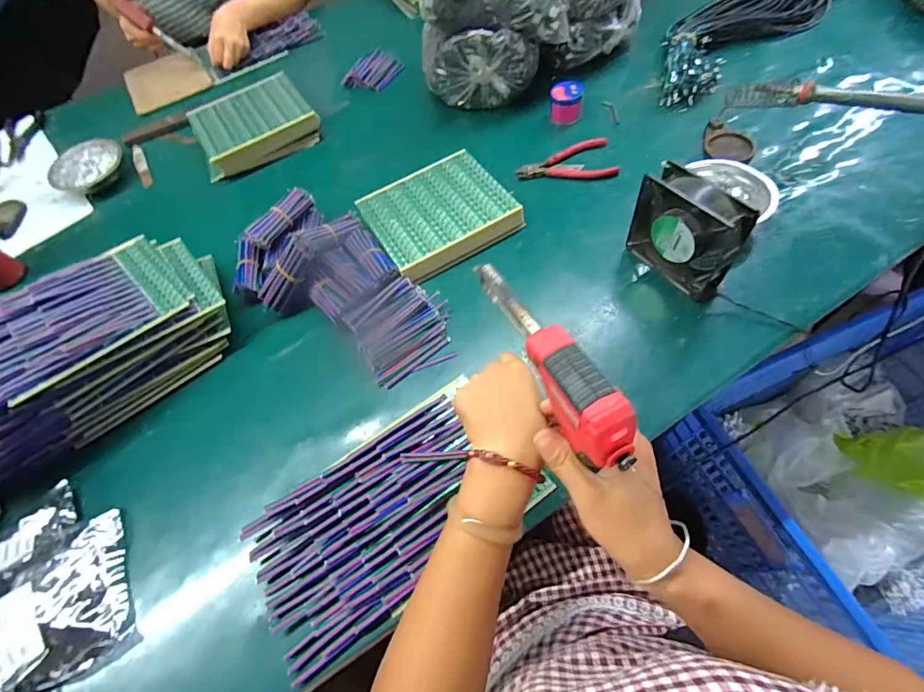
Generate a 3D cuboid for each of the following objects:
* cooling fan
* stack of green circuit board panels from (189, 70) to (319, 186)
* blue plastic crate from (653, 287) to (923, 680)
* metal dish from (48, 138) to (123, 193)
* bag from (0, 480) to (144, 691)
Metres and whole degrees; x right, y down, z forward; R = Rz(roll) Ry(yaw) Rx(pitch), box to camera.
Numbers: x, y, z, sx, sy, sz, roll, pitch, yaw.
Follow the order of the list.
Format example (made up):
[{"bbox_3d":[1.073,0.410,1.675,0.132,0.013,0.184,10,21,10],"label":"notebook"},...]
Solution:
[{"bbox_3d":[0.264,-0.133,0.500,0.042,0.119,0.131,-33,68,-16],"label":"cooling fan"},{"bbox_3d":[-0.384,-0.399,0.779,0.208,0.062,0.165,-34,68,-16],"label":"stack of green circuit board panels"},{"bbox_3d":[0.810,0.214,0.819,0.683,0.349,0.487,-21,65,-11],"label":"blue plastic crate"},{"bbox_3d":[-0.684,-0.330,0.774,0.104,0.029,0.123,39,69,17],"label":"metal dish"},{"bbox_3d":[-0.436,0.252,0.425,0.168,0.036,0.188,-28,66,-14],"label":"bag"}]

